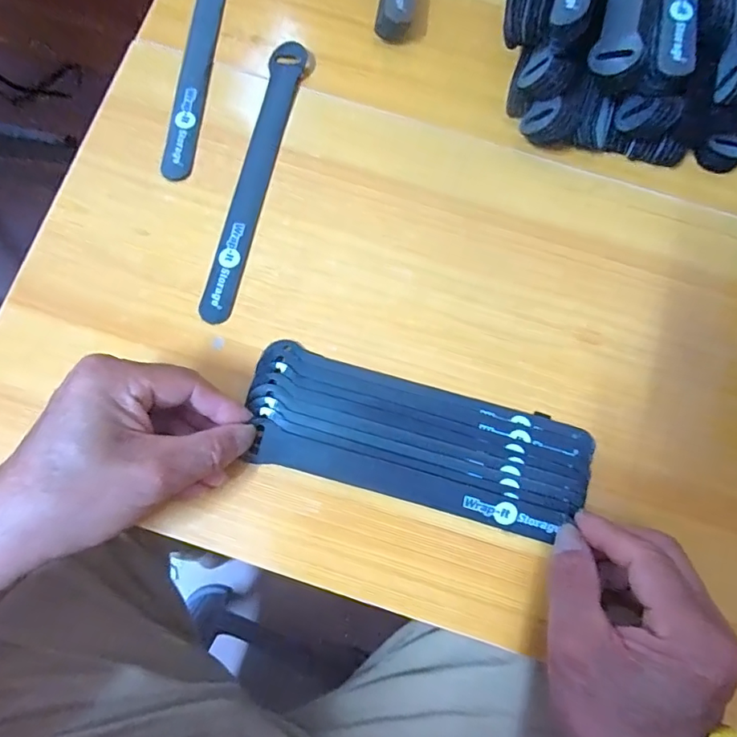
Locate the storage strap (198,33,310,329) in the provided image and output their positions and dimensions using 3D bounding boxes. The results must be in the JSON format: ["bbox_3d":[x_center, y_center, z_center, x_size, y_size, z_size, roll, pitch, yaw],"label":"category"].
[{"bbox_3d":[-0.075,-0.125,0.321,0.022,0.009,0.199,13,78,3],"label":"storage strap"}]

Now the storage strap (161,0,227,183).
[{"bbox_3d":[-0.116,-0.220,0.336,0.019,0.010,0.196,7,78,2],"label":"storage strap"}]

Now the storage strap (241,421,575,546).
[{"bbox_3d":[0.021,0.067,0.281,0.176,0.010,0.020,15,78,3],"label":"storage strap"}]

